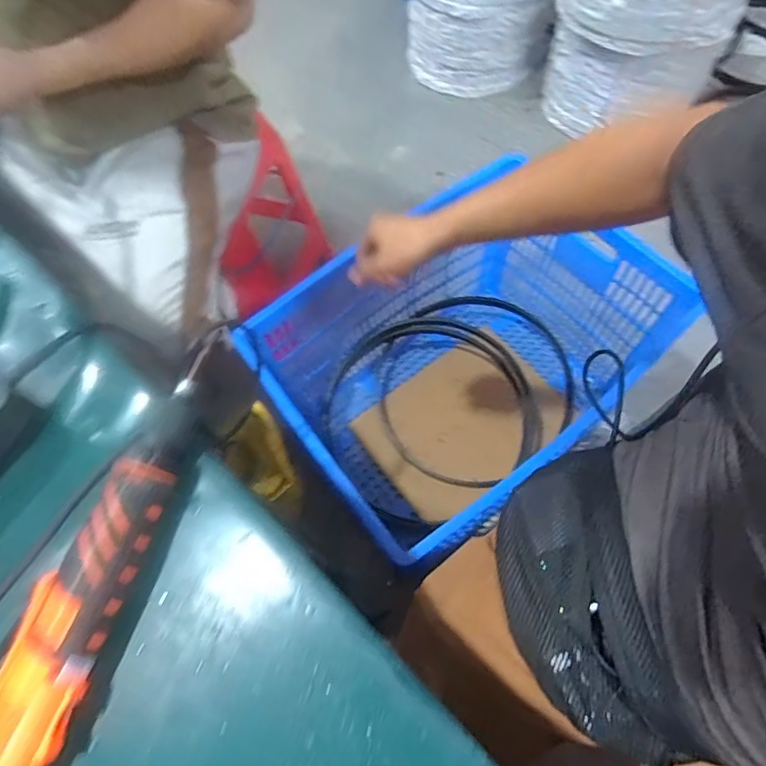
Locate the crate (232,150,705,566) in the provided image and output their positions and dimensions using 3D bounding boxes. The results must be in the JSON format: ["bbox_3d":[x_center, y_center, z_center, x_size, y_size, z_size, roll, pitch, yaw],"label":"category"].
[{"bbox_3d":[0.153,-0.034,1.033,0.692,0.455,0.502,-36,67,-14],"label":"crate"}]

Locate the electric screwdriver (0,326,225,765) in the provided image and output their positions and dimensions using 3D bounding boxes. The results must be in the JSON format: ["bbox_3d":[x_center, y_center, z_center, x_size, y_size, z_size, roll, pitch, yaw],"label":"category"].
[{"bbox_3d":[-0.170,0.097,0.322,0.048,0.059,0.272,15,66,10],"label":"electric screwdriver"}]

